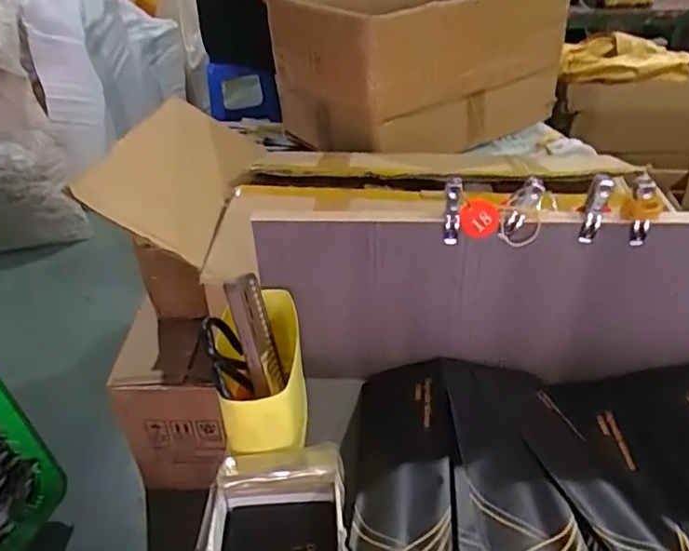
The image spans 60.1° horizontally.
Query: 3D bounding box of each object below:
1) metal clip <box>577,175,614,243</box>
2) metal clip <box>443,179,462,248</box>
[{"bbox_3d":[0.220,-0.059,0.522,0.017,0.063,0.016,13,38,23],"label":"metal clip"},{"bbox_3d":[0.097,-0.057,0.538,0.014,0.065,0.011,1,34,7],"label":"metal clip"}]

